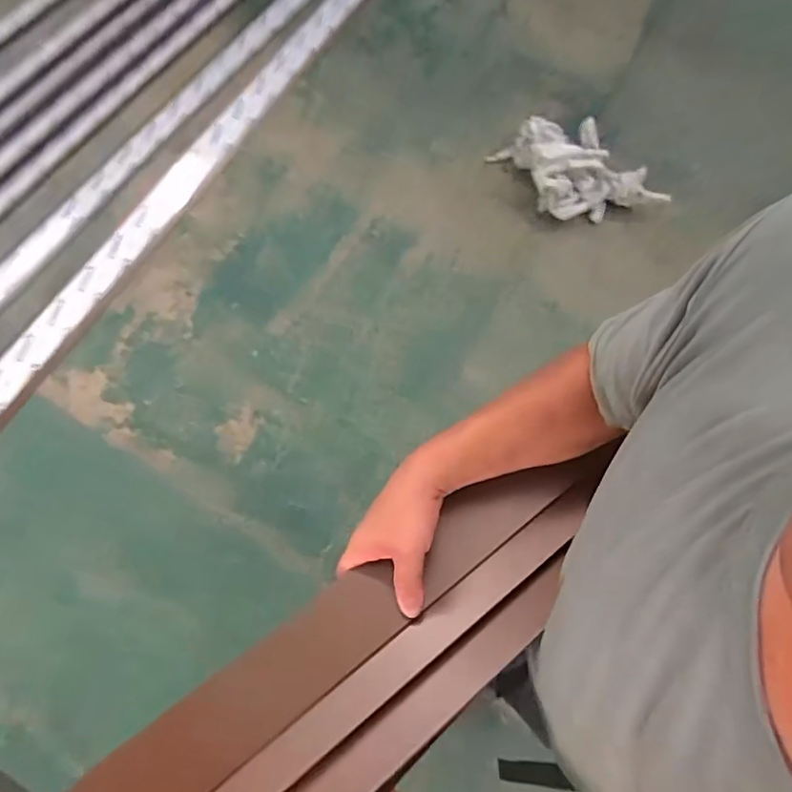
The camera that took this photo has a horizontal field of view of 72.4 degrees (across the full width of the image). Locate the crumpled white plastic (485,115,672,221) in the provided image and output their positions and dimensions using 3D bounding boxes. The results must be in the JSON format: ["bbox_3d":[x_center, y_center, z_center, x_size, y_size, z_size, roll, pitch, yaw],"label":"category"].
[{"bbox_3d":[0.586,-0.718,1.765,0.553,0.185,0.252,24,70,10],"label":"crumpled white plastic"}]

